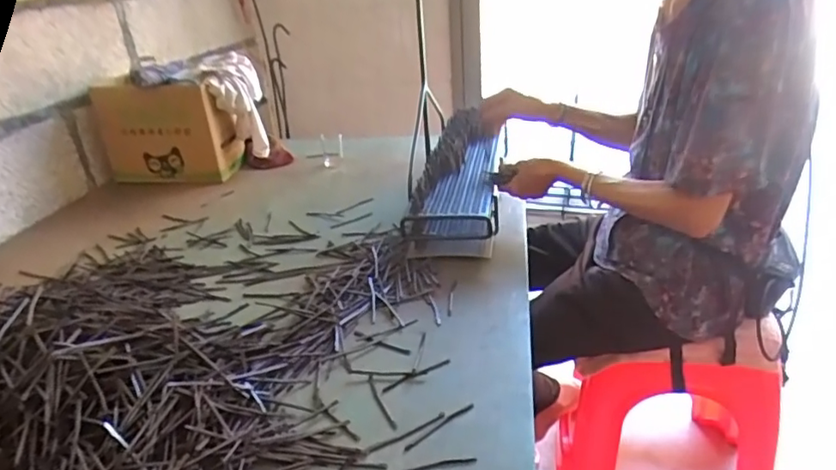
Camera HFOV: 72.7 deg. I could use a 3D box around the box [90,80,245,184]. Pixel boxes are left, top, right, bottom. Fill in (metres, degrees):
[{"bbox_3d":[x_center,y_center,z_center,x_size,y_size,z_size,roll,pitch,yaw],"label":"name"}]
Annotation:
[{"bbox_3d":[-0.627,-0.261,1.439,0.315,0.243,0.138,0,26,9],"label":"box"}]

